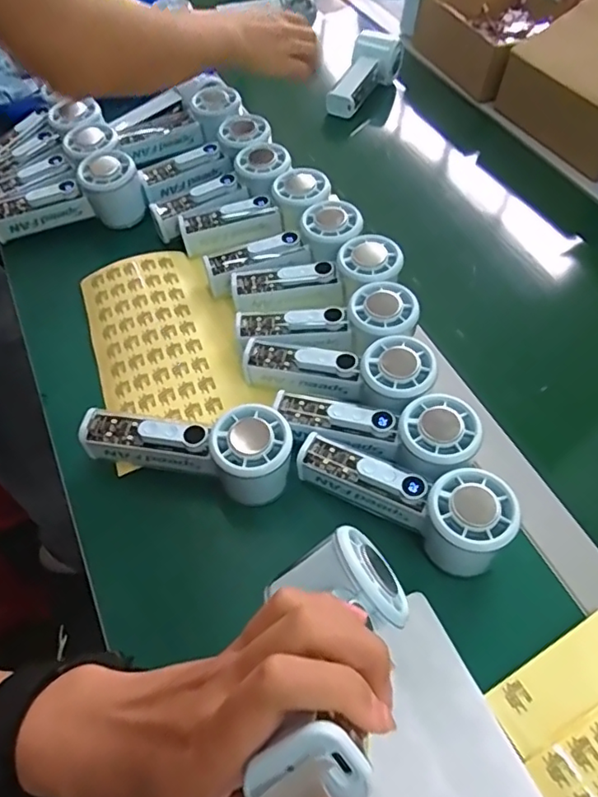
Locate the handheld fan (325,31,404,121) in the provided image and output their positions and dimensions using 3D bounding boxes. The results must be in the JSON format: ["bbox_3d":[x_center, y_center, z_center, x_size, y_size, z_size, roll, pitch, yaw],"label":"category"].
[{"bbox_3d":[0.091,-0.440,0.749,0.061,0.058,0.151,20,57,11],"label":"handheld fan"}]

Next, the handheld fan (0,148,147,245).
[{"bbox_3d":[-0.239,-0.203,0.564,0.149,0.061,0.058,-27,61,-20],"label":"handheld fan"}]

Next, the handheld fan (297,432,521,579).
[{"bbox_3d":[0.074,0.064,0.392,0.150,0.057,0.053,30,59,17],"label":"handheld fan"}]

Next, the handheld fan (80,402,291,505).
[{"bbox_3d":[-0.081,0.033,0.412,0.152,0.060,0.049,11,55,5],"label":"handheld fan"}]

